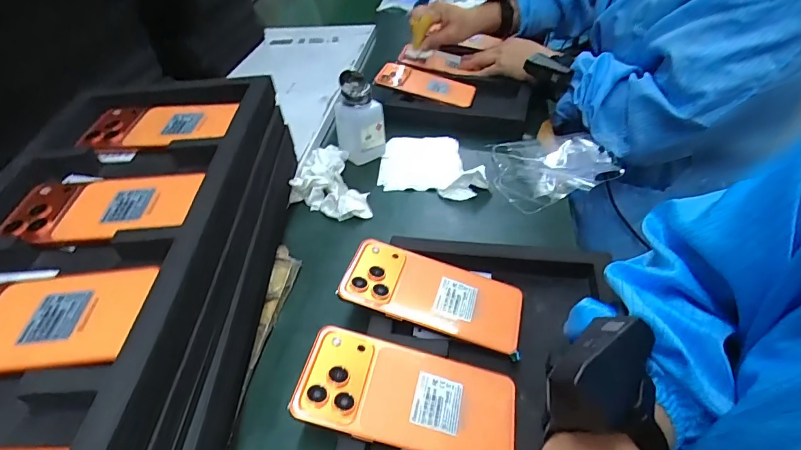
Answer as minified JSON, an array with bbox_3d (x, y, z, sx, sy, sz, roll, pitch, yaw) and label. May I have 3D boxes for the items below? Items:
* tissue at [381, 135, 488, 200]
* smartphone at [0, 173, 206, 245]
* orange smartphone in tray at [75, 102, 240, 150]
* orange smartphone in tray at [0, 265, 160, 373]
[{"bbox_3d":[0.045,-0.088,0.604,0.142,0.029,0.124,2,43,8],"label":"tissue"},{"bbox_3d":[-0.254,-0.018,0.368,0.158,0.015,0.077,-4,42,1],"label":"smartphone"},{"bbox_3d":[-0.251,-0.103,0.450,0.153,0.016,0.066,-1,42,5],"label":"orange smartphone in tray"},{"bbox_3d":[-0.252,0.063,0.290,0.157,0.010,0.078,-6,42,-1],"label":"orange smartphone in tray"}]

